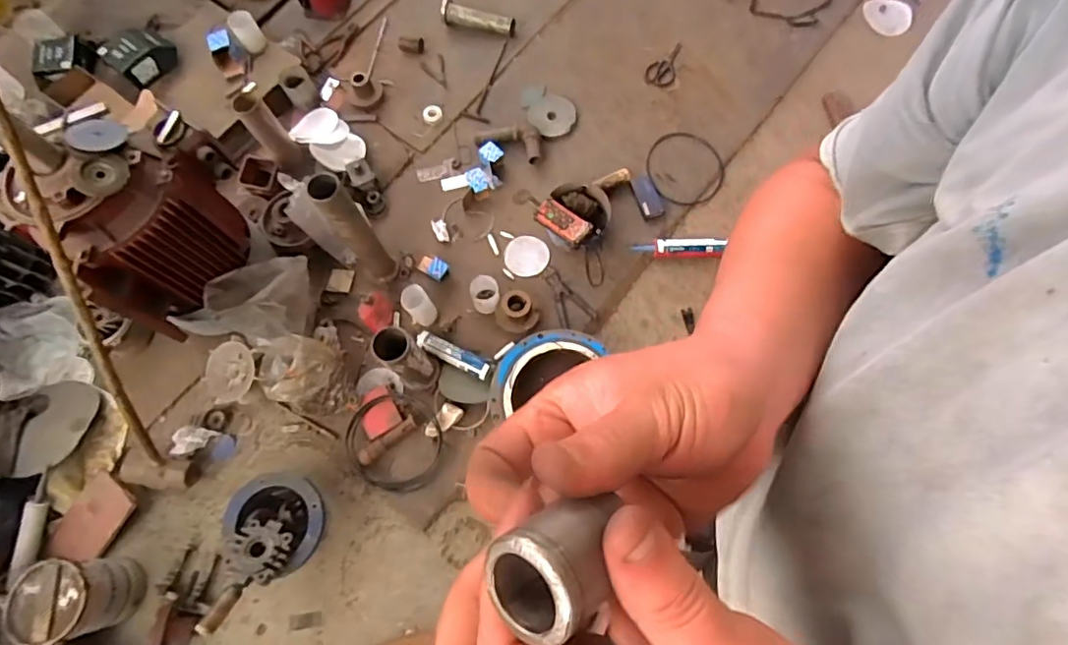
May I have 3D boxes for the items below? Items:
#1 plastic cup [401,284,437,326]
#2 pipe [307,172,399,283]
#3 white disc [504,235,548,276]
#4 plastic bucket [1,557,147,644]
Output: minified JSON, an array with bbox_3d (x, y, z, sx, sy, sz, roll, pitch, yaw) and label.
[{"bbox_3d":[-0.315,-0.044,1.541,0.068,0.109,0.074,-1,70,3],"label":"plastic cup"},{"bbox_3d":[-0.451,-0.221,1.466,0.088,0.435,0.082,-1,65,3],"label":"pipe"},{"bbox_3d":[-0.022,-0.202,1.679,0.133,0.007,0.134,-1,70,3],"label":"white disc"},{"bbox_3d":[-1.078,0.648,1.315,0.180,0.194,0.174,-1,70,3],"label":"plastic bucket"}]

